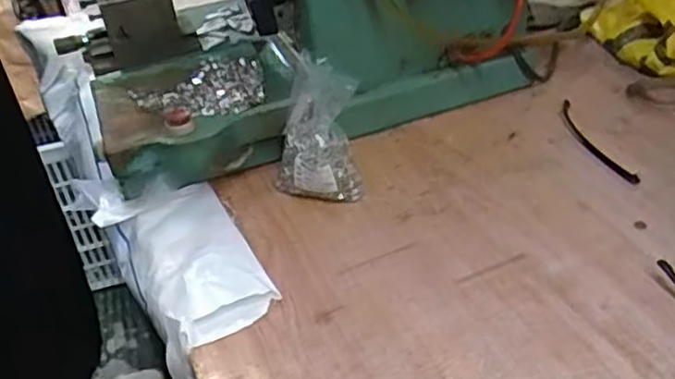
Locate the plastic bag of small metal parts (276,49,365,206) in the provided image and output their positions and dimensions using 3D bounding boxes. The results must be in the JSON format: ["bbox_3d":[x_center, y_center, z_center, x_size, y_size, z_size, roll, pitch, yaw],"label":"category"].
[{"bbox_3d":[-0.016,-0.046,0.581,0.064,0.101,0.072,-29,42,-27],"label":"plastic bag of small metal parts"}]

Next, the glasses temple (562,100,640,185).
[{"bbox_3d":[0.228,-0.045,0.623,0.019,0.007,0.140,-9,37,-4],"label":"glasses temple"}]

